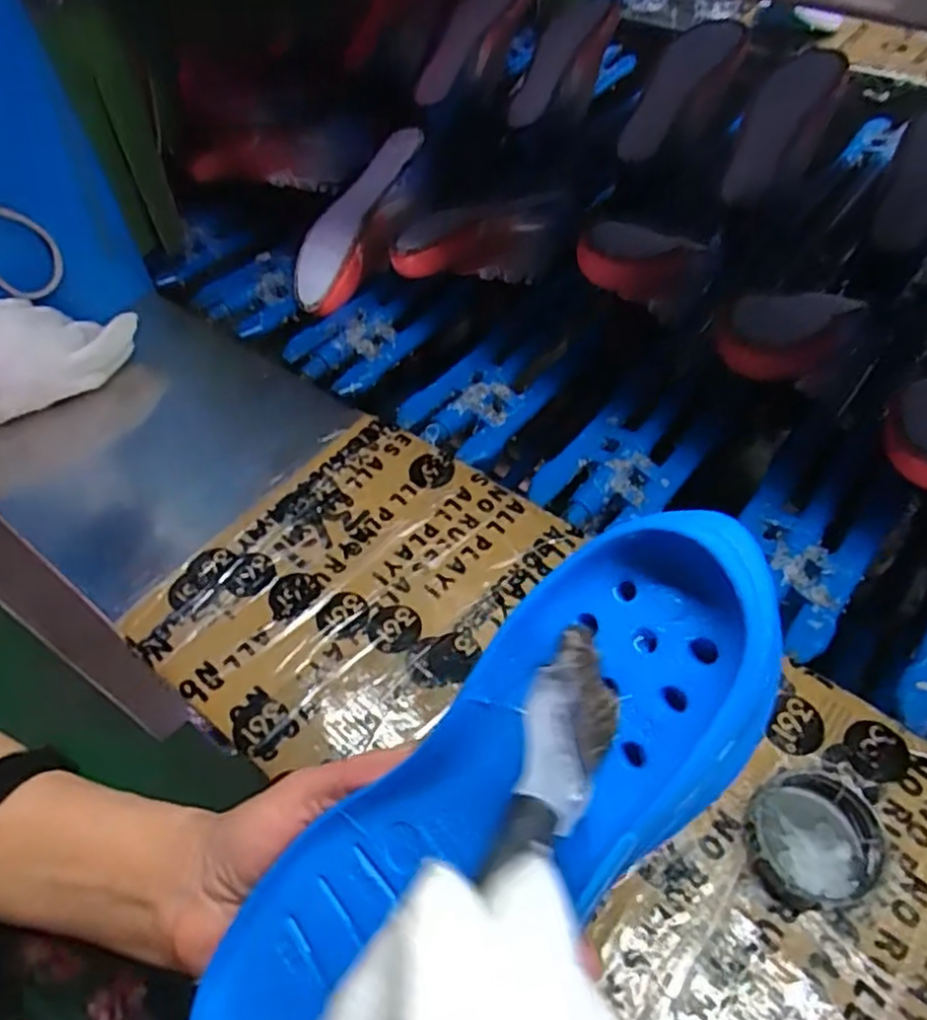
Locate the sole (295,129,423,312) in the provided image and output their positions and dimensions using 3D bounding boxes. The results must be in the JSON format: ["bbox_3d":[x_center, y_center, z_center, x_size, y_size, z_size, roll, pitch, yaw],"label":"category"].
[{"bbox_3d":[-0.110,-0.294,0.706,0.072,0.029,0.205,29,84,23],"label":"sole"}]

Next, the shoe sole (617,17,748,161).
[{"bbox_3d":[0.235,-0.466,0.773,0.064,0.027,0.208,31,79,24],"label":"shoe sole"}]

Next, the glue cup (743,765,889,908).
[{"bbox_3d":[0.174,0.164,0.353,0.061,0.020,0.058,-2,54,3],"label":"glue cup"}]

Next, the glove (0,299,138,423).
[{"bbox_3d":[-0.361,-0.120,0.564,0.190,0.071,0.063,-33,58,-19],"label":"glove"}]

